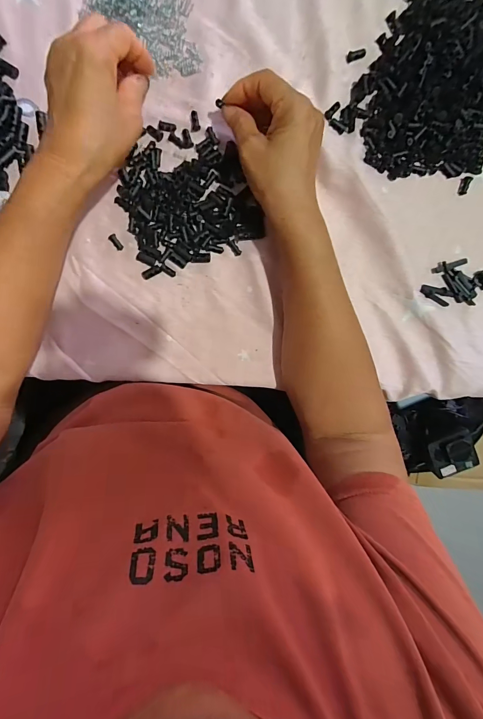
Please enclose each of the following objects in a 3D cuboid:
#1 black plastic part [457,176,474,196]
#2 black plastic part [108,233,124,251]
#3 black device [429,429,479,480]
[{"bbox_3d":[0.230,-0.179,0.349,0.010,0.004,0.018,15,98,-3],"label":"black plastic part"},{"bbox_3d":[-0.130,-0.122,0.352,0.008,0.004,0.018,-36,97,5],"label":"black plastic part"},{"bbox_3d":[0.371,0.167,0.591,0.069,0.021,0.077,-20,97,3],"label":"black device"}]

